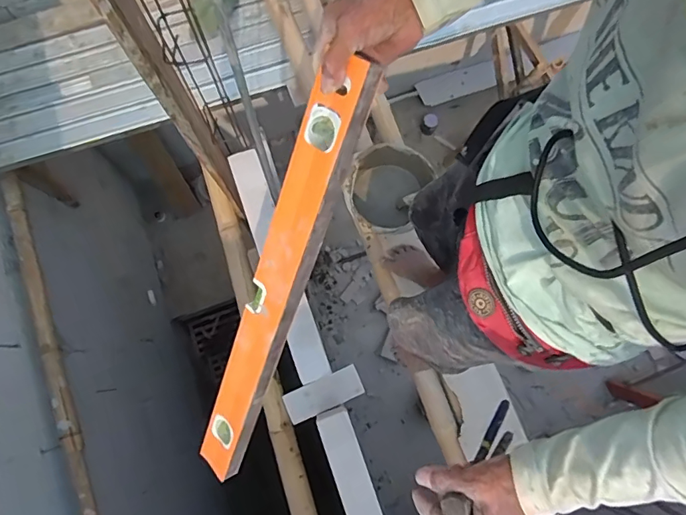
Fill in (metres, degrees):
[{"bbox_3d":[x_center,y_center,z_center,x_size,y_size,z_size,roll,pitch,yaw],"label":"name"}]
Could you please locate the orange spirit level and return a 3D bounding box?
[{"bbox_3d":[-0.089,0.056,0.564,0.062,0.037,0.572,24,115,4],"label":"orange spirit level"}]

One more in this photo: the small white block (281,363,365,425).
[{"bbox_3d":[-0.049,0.349,1.207,0.199,0.034,0.080,-22,79,-7],"label":"small white block"}]

